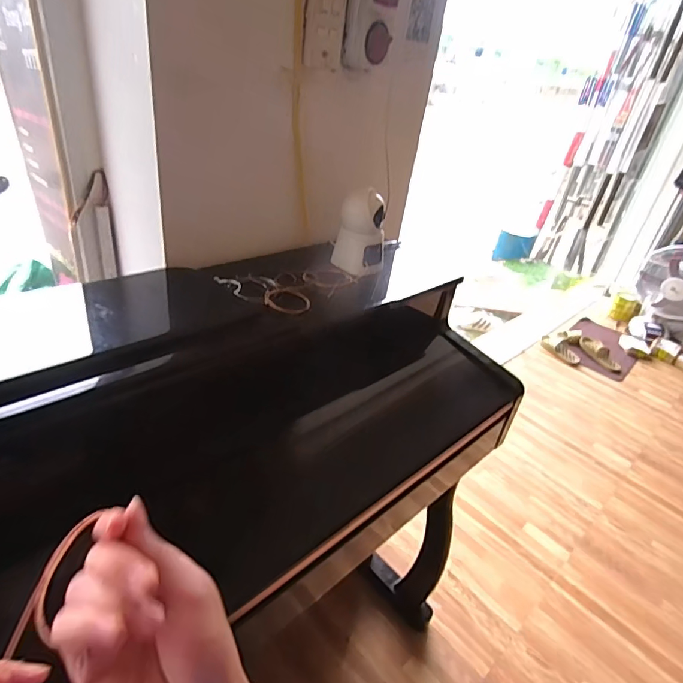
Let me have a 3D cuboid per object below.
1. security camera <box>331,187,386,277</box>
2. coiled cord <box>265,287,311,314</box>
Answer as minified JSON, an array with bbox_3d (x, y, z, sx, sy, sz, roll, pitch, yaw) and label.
[{"bbox_3d":[0.032,-0.181,0.756,0.081,0.136,0.065,22,25,25],"label":"security camera"},{"bbox_3d":[-0.075,-0.058,0.643,0.064,0.006,0.063,10,38,-10],"label":"coiled cord"}]

